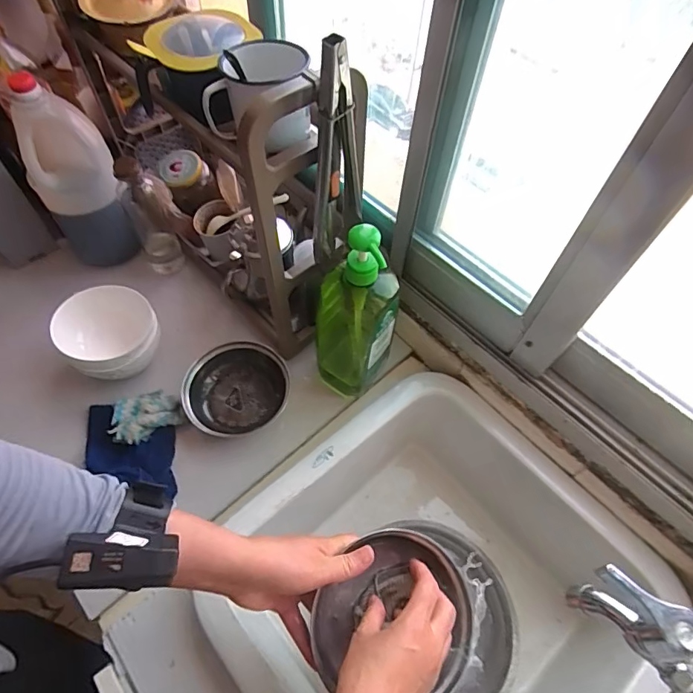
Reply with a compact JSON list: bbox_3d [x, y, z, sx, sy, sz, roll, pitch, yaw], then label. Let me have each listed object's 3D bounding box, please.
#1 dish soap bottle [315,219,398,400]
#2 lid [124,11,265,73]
[{"bbox_3d":[0.008,-0.036,0.587,0.100,0.282,0.070,18,59,8],"label":"dish soap bottle"},{"bbox_3d":[-0.156,-0.326,0.492,0.122,0.019,0.101,8,58,3],"label":"lid"}]

